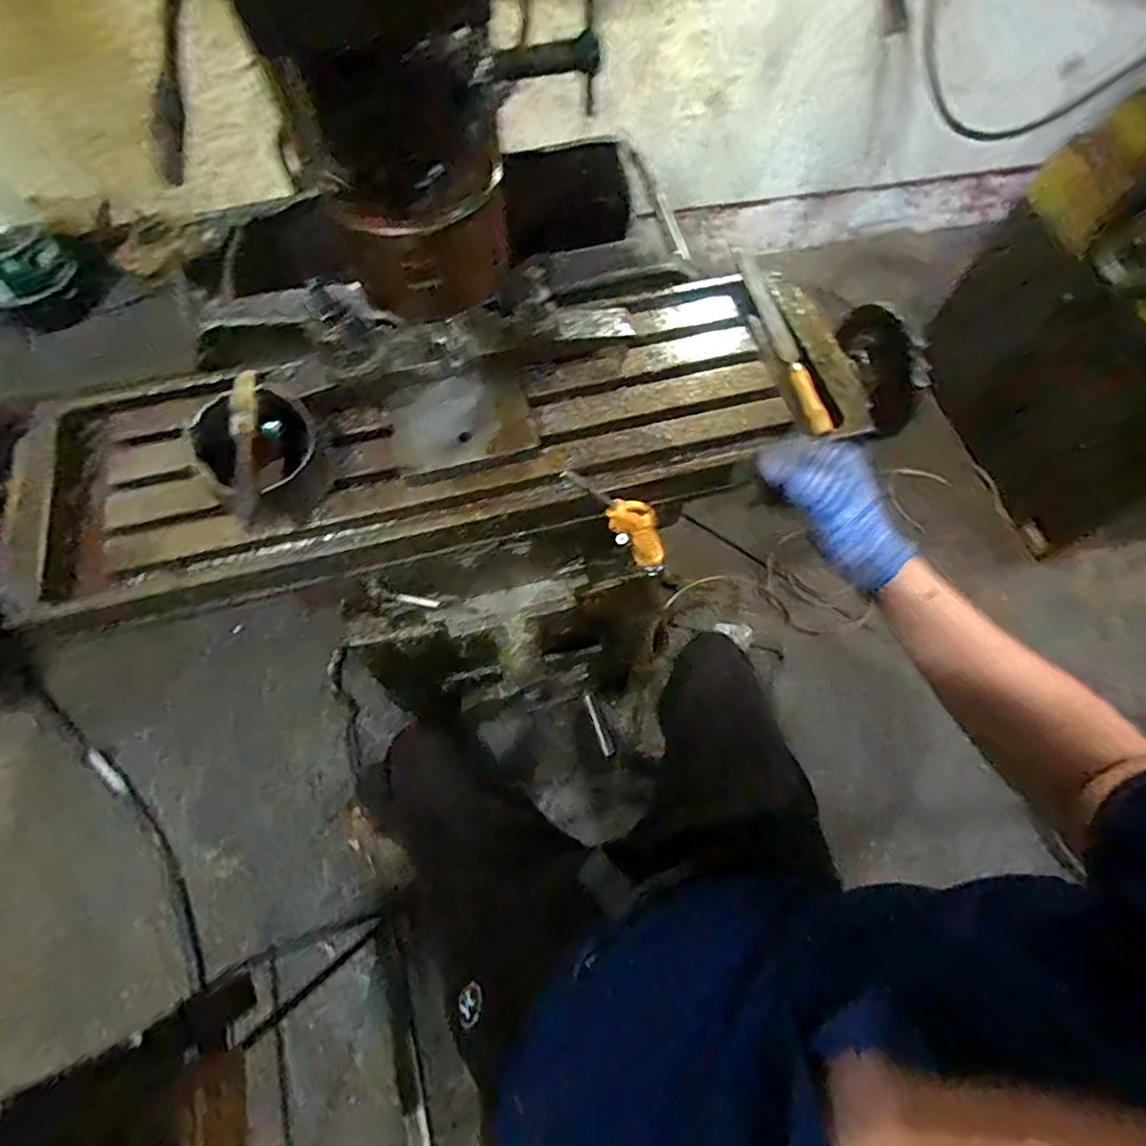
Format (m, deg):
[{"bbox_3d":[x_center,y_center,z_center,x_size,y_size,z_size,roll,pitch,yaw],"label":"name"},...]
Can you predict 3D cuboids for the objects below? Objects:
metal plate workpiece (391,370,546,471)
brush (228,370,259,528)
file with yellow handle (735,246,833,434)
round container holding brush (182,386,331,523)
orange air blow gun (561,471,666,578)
[{"bbox_3d":[-0.106,-0.146,0.551,0.131,0.018,0.099,-14,67,-7],"label":"metal plate workpiece"},{"bbox_3d":[-0.277,-0.109,0.486,0.022,0.009,0.150,-12,67,-7],"label":"brush"},{"bbox_3d":[0.221,-0.252,0.610,0.027,0.028,0.253,-10,67,-6],"label":"file with yellow handle"},{"bbox_3d":[-0.274,-0.104,0.514,0.105,0.067,0.112,0,66,-1],"label":"round container holding brush"},{"bbox_3d":[0.061,-0.043,0.580,0.049,0.239,0.022,-14,65,17],"label":"orange air blow gun"}]

